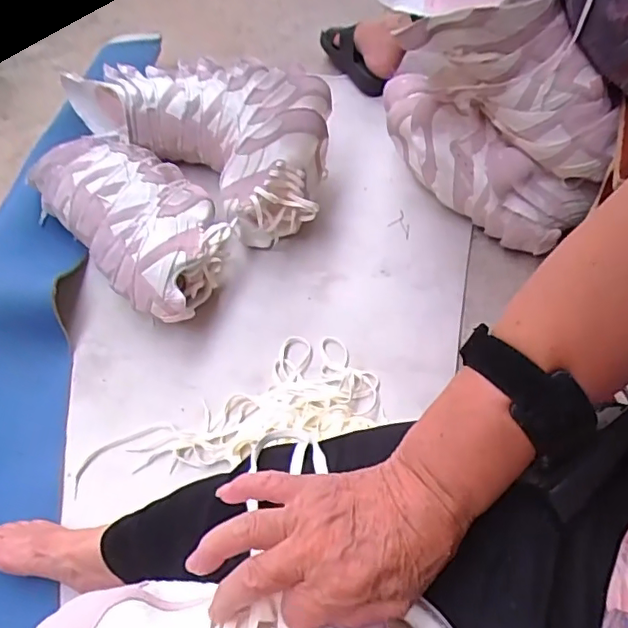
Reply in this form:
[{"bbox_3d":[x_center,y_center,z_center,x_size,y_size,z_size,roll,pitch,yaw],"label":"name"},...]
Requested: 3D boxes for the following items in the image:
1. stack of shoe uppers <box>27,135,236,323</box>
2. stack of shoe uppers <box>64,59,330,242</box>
[{"bbox_3d":[-0.265,-0.147,0.865,0.335,0.104,0.195,37,64,22],"label":"stack of shoe uppers"},{"bbox_3d":[-0.173,-0.314,0.928,0.452,0.163,0.206,32,62,19],"label":"stack of shoe uppers"}]

